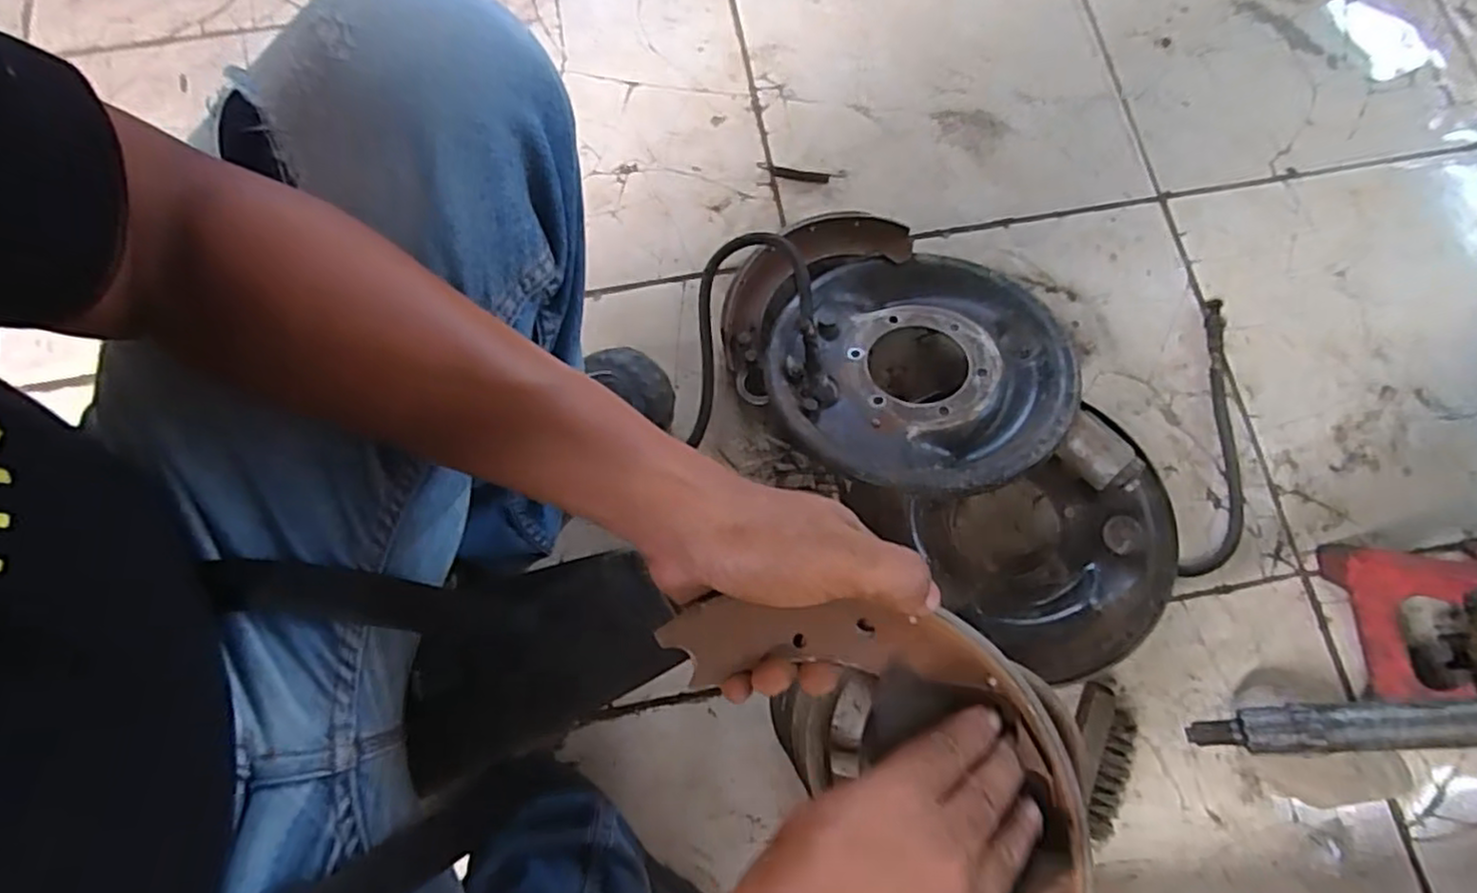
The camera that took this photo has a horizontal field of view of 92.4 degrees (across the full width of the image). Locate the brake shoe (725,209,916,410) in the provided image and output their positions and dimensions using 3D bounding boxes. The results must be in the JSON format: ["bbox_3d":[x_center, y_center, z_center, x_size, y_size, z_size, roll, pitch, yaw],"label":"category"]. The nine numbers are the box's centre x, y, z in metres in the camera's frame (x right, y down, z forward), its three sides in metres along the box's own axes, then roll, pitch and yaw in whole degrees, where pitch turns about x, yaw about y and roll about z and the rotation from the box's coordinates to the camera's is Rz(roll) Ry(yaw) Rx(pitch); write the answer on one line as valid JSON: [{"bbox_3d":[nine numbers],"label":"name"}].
[{"bbox_3d":[0.060,-0.156,0.717,0.109,0.043,0.232,43,80,10],"label":"brake shoe"}]

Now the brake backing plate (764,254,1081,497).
[{"bbox_3d":[0.169,-0.077,0.656,0.264,0.041,0.264,-2,59,4],"label":"brake backing plate"}]

